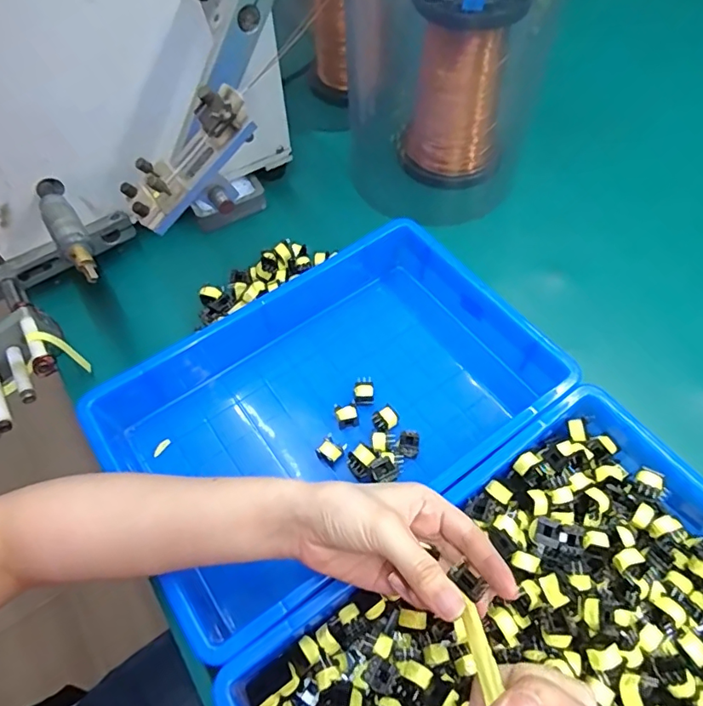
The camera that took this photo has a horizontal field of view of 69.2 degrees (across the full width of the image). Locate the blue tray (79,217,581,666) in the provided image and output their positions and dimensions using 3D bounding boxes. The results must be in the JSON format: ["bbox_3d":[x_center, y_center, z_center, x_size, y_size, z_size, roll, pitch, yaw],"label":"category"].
[{"bbox_3d":[-0.019,0.043,0.471,0.372,0.071,0.260,-34,63,-16],"label":"blue tray"}]

